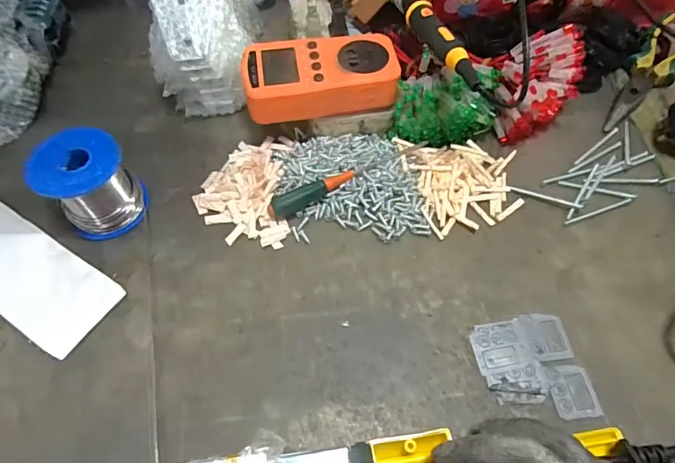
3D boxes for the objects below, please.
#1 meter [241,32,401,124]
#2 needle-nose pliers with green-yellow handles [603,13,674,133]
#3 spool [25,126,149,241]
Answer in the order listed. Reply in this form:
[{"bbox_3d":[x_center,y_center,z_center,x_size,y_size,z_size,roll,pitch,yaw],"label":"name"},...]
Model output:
[{"bbox_3d":[-0.014,-0.131,0.380,0.124,0.035,0.065,-7,60,-5],"label":"meter"},{"bbox_3d":[0.313,-0.161,0.448,0.046,0.020,0.186,40,67,21],"label":"needle-nose pliers with green-yellow handles"},{"bbox_3d":[-0.190,-0.038,0.344,0.061,0.063,0.057,0,59,0],"label":"spool"}]

